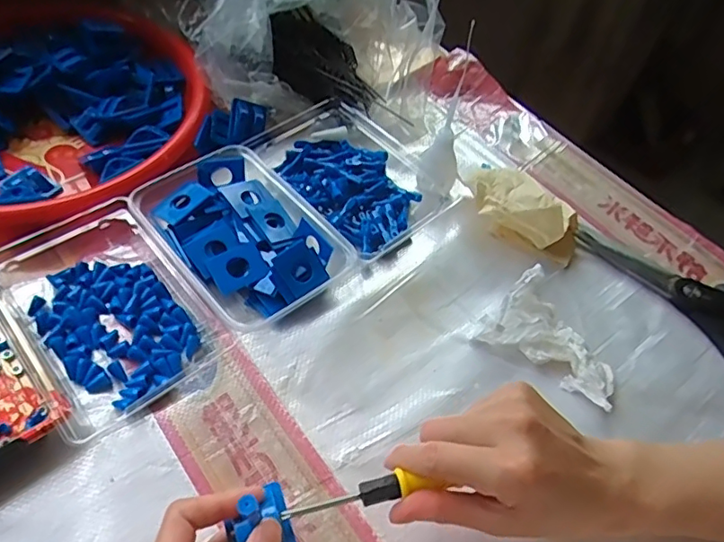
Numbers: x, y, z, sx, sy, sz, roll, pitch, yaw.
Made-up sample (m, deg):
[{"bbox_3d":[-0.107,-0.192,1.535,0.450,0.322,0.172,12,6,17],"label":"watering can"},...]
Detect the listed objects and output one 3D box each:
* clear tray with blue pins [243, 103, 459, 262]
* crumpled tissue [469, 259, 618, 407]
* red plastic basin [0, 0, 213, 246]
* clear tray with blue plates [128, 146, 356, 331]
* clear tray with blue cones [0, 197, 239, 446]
[{"bbox_3d":[-0.013,-0.096,0.508,0.111,0.033,0.180,-33,63,-27],"label":"clear tray with blue pins"},{"bbox_3d":[0.142,0.055,0.404,0.102,0.044,0.055,40,59,22],"label":"crumpled tissue"},{"bbox_3d":[-0.300,-0.152,0.509,0.287,0.061,0.287,3,53,-4],"label":"red plastic basin"},{"bbox_3d":[-0.097,-0.028,0.445,0.108,0.035,0.155,-35,63,-27],"label":"clear tray with blue plates"},{"bbox_3d":[-0.193,0.021,0.402,0.121,0.032,0.175,-36,64,-28],"label":"clear tray with blue cones"}]

